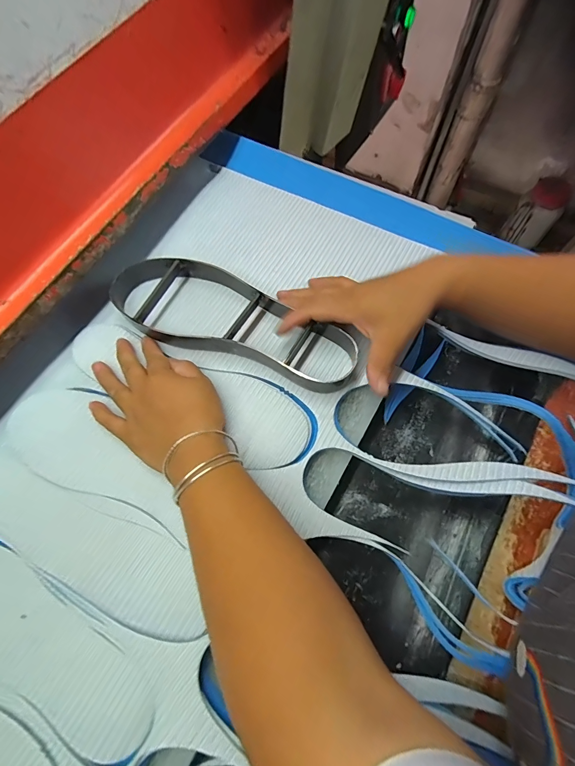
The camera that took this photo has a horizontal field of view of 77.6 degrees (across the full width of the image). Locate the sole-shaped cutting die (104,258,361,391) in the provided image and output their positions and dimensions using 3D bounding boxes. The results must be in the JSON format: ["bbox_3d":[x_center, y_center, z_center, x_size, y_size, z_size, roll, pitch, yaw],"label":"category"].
[{"bbox_3d":[-0.054,-0.067,0.380,0.263,0.048,0.094,23,70,10],"label":"sole-shaped cutting die"}]

